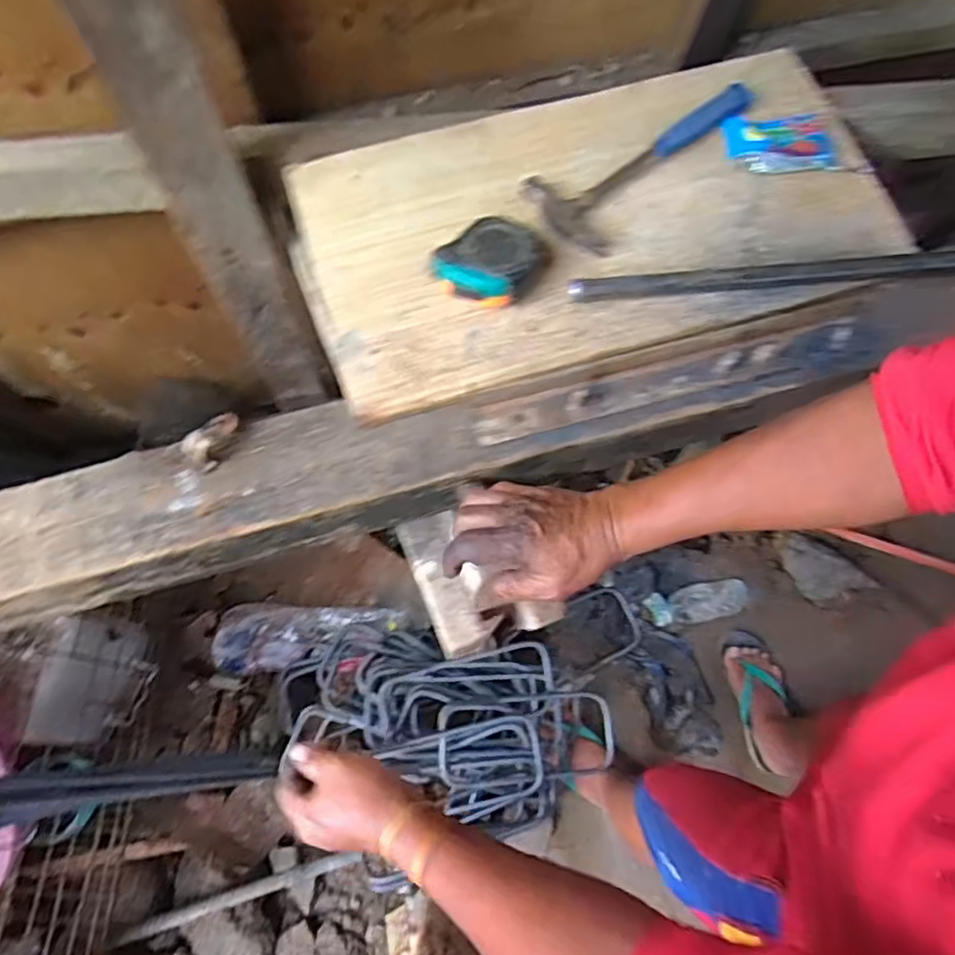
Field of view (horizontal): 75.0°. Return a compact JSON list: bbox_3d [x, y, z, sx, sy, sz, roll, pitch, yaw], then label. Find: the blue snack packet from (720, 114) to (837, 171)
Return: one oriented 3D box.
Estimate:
[{"bbox_3d":[0.302,-0.334,0.623,0.109,0.012,0.056,0,72,-2],"label":"blue snack packet"}]

